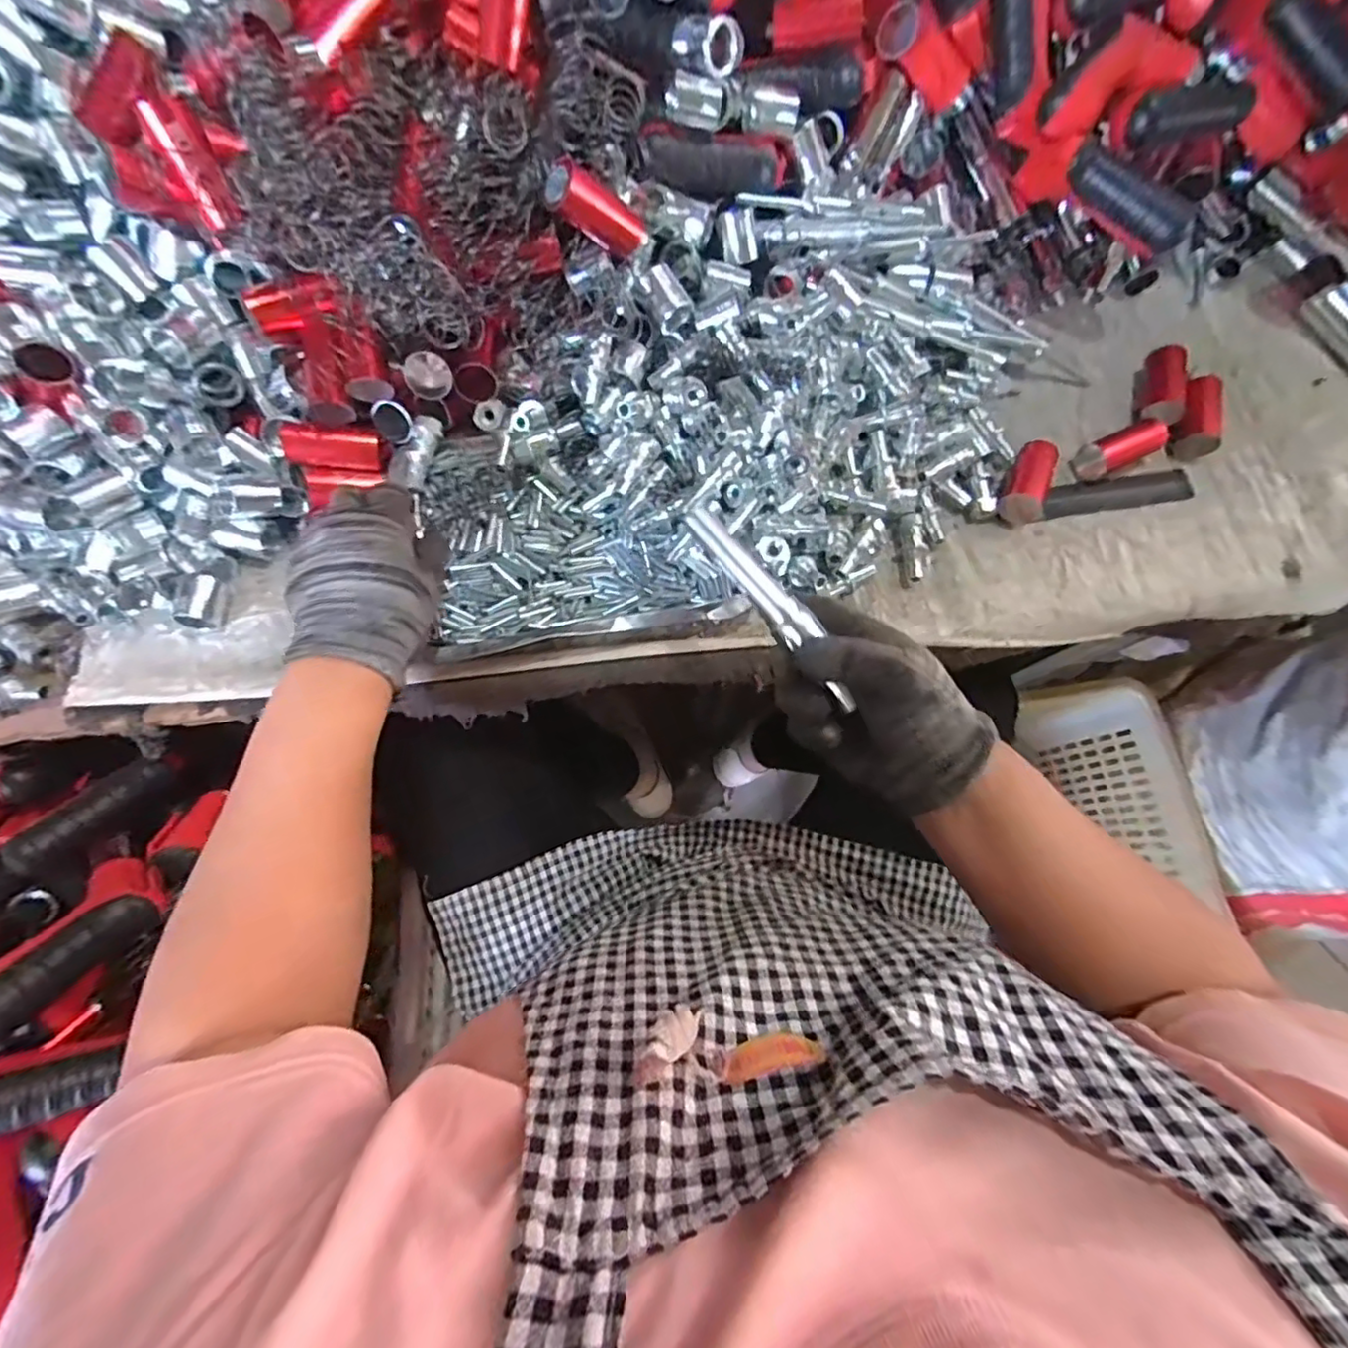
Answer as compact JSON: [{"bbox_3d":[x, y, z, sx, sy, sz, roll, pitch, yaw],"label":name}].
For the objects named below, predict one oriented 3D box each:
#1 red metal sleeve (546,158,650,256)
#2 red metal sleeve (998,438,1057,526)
[{"bbox_3d":[-0.051,-0.299,0.399,0.067,0.023,0.027,13,69,-38],"label":"red metal sleeve"},{"bbox_3d":[0.278,-0.149,0.477,0.028,0.023,0.063,27,75,5],"label":"red metal sleeve"}]

